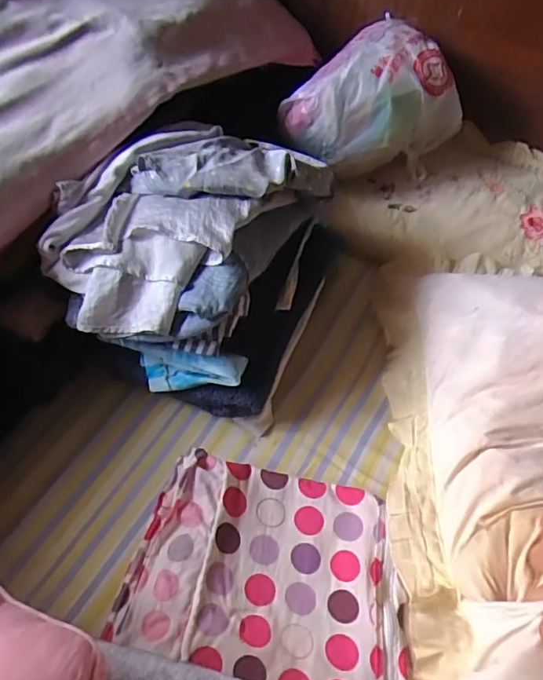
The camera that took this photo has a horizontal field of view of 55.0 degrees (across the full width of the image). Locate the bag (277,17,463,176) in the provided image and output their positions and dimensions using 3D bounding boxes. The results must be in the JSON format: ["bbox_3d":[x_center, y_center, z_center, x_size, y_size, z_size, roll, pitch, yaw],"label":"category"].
[{"bbox_3d":[0.157,-0.383,0.850,0.265,0.157,0.187,-31,59,-21],"label":"bag"}]

